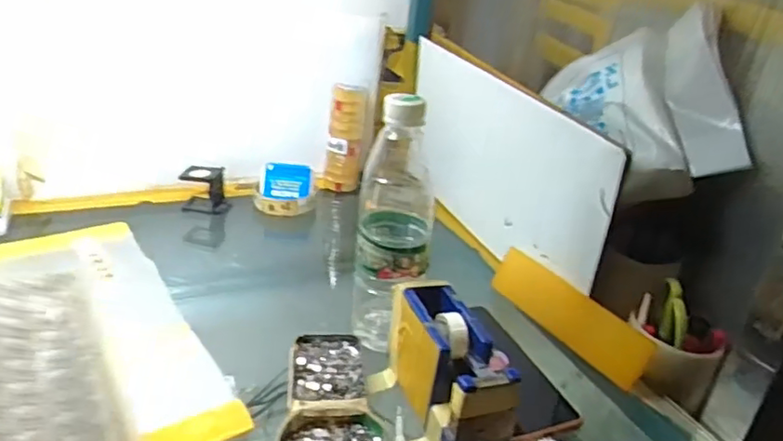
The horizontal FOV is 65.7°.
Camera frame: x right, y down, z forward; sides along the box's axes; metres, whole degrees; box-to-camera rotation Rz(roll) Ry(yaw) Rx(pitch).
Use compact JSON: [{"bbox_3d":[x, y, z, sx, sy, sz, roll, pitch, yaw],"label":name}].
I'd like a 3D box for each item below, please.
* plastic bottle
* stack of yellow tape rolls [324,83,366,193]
[{"bbox_3d":[0.003,0.006,0.518,0.063,0.219,0.069,5,26,-1],"label":"plastic bottle"},{"bbox_3d":[-0.066,-0.110,0.831,0.052,0.140,0.045,3,26,-5],"label":"stack of yellow tape rolls"}]

